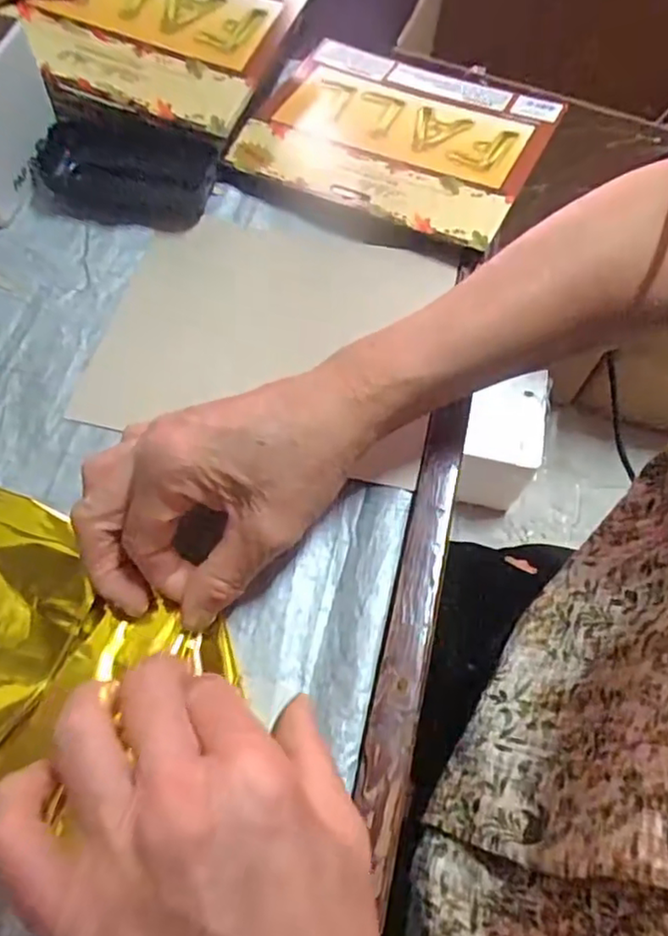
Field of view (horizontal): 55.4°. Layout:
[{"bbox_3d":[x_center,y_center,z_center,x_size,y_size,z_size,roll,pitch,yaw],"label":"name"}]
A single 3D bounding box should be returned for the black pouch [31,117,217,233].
[{"bbox_3d":[-0.136,-0.190,0.408,0.107,0.029,0.059,17,63,4],"label":"black pouch"}]

